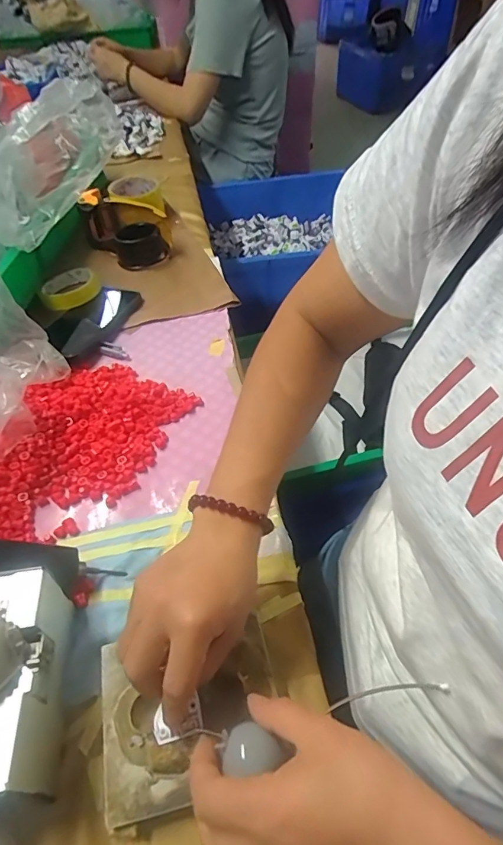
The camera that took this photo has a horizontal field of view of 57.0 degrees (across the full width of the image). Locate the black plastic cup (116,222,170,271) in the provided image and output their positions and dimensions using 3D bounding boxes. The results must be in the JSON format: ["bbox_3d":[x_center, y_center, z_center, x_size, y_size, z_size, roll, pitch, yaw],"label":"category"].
[{"bbox_3d":[-0.161,-0.264,0.683,0.069,0.040,0.071,-9,50,-8],"label":"black plastic cup"}]

